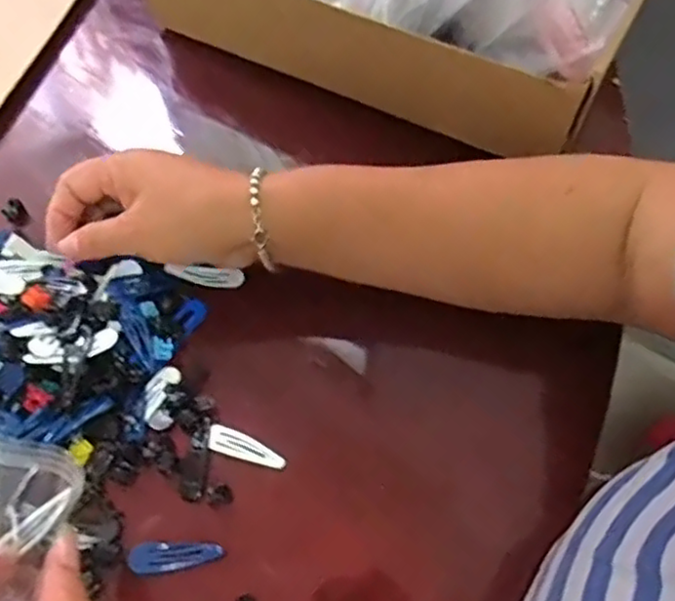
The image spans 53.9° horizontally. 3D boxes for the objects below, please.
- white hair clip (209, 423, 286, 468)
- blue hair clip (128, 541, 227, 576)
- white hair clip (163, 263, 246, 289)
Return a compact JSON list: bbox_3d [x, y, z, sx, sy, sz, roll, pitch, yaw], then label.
[{"bbox_3d":[-0.050,0.080,0.364,0.044,0.004,0.014,18,65,9],"label":"white hair clip"},{"bbox_3d":[-0.082,0.129,0.338,0.046,0.006,0.014,-9,63,-4],"label":"blue hair clip"},{"bbox_3d":[-0.081,-0.014,0.407,0.047,0.005,0.010,8,60,-13],"label":"white hair clip"}]

